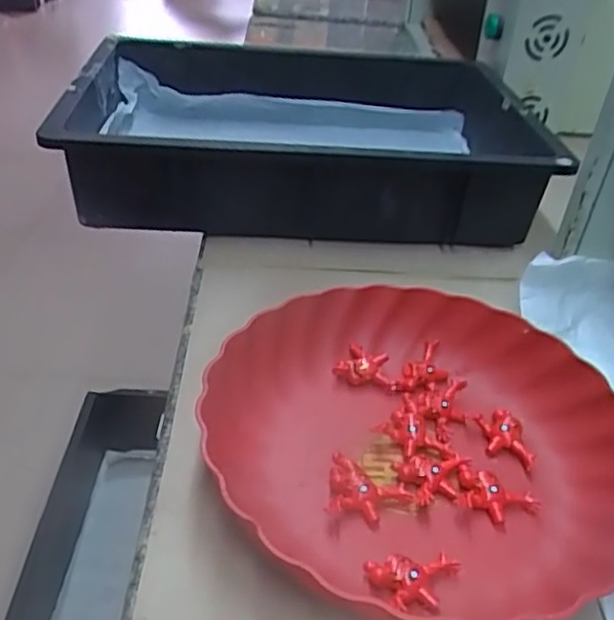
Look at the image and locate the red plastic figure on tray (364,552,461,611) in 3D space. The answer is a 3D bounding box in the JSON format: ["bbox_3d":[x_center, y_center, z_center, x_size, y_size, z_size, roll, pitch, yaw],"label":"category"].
[{"bbox_3d":[0.055,0.137,0.329,0.047,0.018,0.025,-5,37,-8],"label":"red plastic figure on tray"}]

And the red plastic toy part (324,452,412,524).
[{"bbox_3d":[0.035,0.103,0.370,0.045,0.009,0.032,16,56,-2],"label":"red plastic toy part"}]

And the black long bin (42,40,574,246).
[{"bbox_3d":[0.004,-0.184,0.688,0.453,0.103,0.308,-1,36,-2],"label":"black long bin"}]

